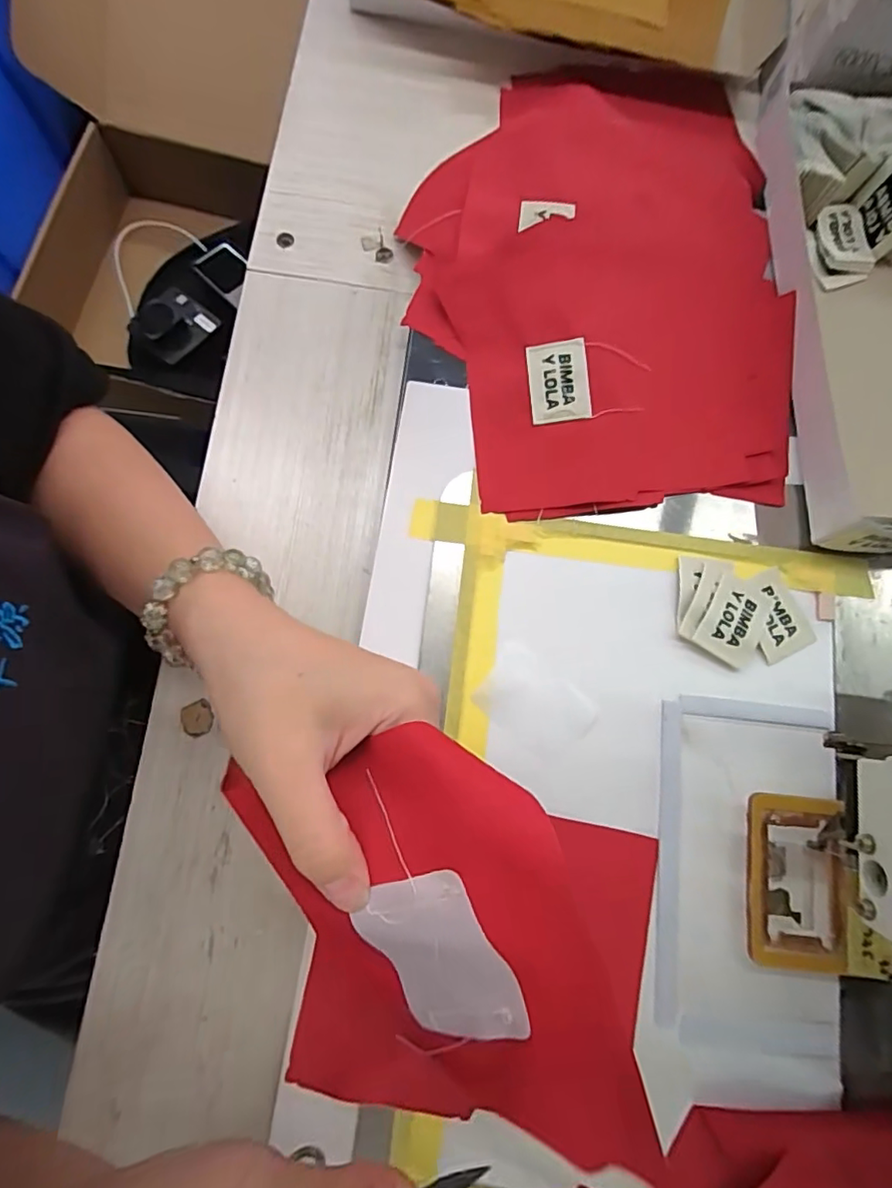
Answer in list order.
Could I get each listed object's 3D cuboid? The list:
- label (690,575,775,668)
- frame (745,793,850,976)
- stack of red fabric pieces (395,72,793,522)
[{"bbox_3d":[0.167,0.015,0.318,0.035,0.004,0.049,33,78,-4],"label":"label"},{"bbox_3d":[0.179,0.144,0.276,0.056,0.012,0.080,6,78,-2],"label":"frame"},{"bbox_3d":[0.101,-0.218,0.354,0.236,0.031,0.346,1,79,-1],"label":"stack of red fabric pieces"}]

